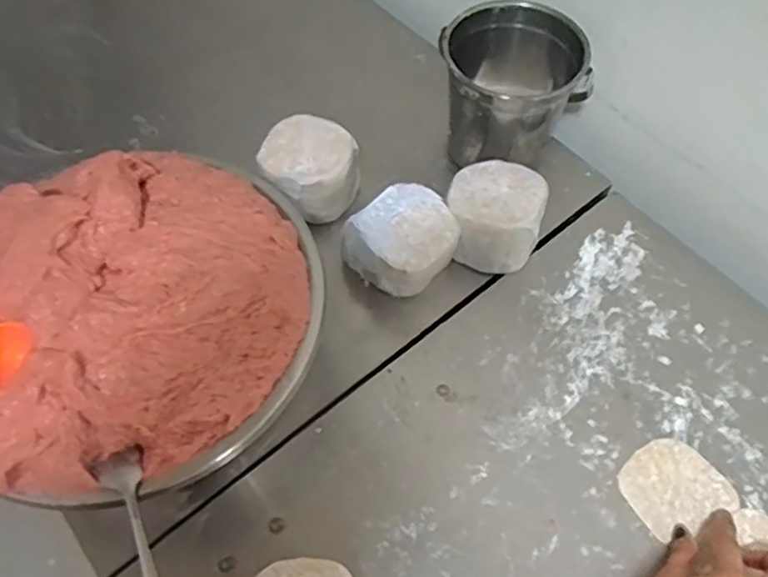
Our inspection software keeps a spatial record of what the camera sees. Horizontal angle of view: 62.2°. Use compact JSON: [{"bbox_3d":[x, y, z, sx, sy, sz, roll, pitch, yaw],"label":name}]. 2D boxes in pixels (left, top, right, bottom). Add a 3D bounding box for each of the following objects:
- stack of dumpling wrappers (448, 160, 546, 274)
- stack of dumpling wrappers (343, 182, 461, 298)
[{"bbox_3d":[0.104,-0.066,0.607,0.088,0.075,0.082,12,60,8],"label":"stack of dumpling wrappers"},{"bbox_3d":[0.017,-0.036,0.593,0.090,0.075,0.087,-41,67,-21],"label":"stack of dumpling wrappers"}]

